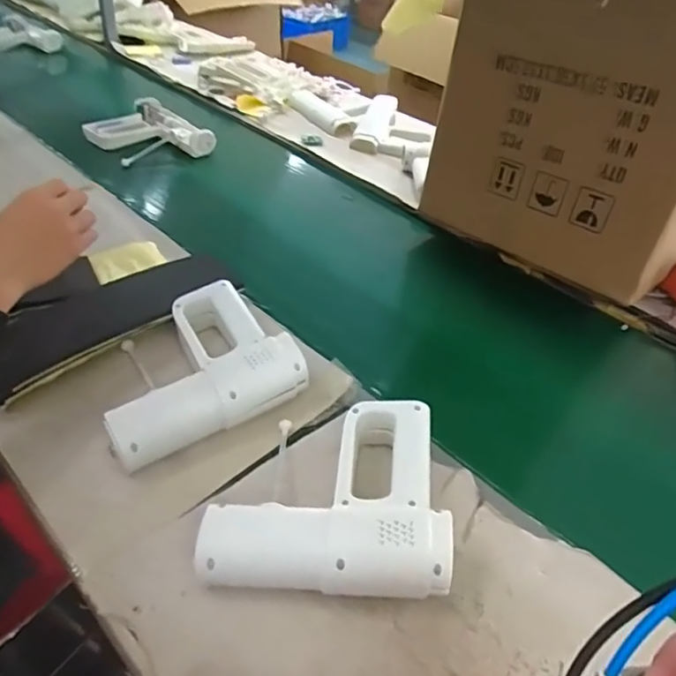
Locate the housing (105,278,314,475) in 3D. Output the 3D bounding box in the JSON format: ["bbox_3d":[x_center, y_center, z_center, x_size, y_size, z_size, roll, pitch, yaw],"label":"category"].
[{"bbox_3d":[-0.169,0.035,0.621,0.210,0.062,0.182,-24,49,-29],"label":"housing"}]

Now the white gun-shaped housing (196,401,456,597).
[{"bbox_3d":[-0.009,0.141,0.512,0.202,0.071,0.179,3,41,-1],"label":"white gun-shaped housing"}]

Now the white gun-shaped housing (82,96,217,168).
[{"bbox_3d":[-0.405,-0.429,1.177,0.246,0.054,0.193,35,50,30],"label":"white gun-shaped housing"}]

